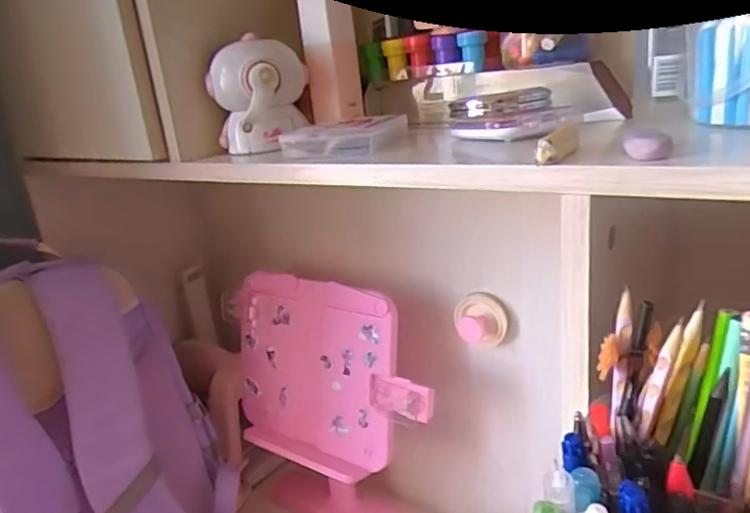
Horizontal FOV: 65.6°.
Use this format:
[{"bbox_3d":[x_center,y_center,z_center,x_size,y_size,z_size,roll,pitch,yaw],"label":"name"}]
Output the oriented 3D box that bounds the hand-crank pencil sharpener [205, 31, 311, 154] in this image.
[{"bbox_3d":[-0.093,-0.131,0.471,0.077,0.086,0.064,-8,18,-7],"label":"hand-crank pencil sharpener"}]

